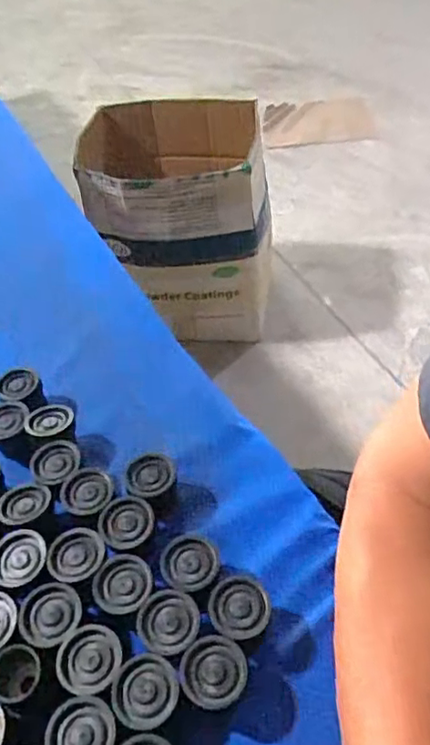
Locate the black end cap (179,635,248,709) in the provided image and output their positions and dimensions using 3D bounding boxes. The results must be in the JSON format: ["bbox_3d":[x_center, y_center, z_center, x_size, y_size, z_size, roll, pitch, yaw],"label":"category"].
[{"bbox_3d":[0.000,0.170,0.323,0.035,0.030,0.034,-3,48,4],"label":"black end cap"}]

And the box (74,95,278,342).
[{"bbox_3d":[-0.073,-0.342,1.396,0.385,0.502,0.325,-3,48,4],"label":"box"}]

